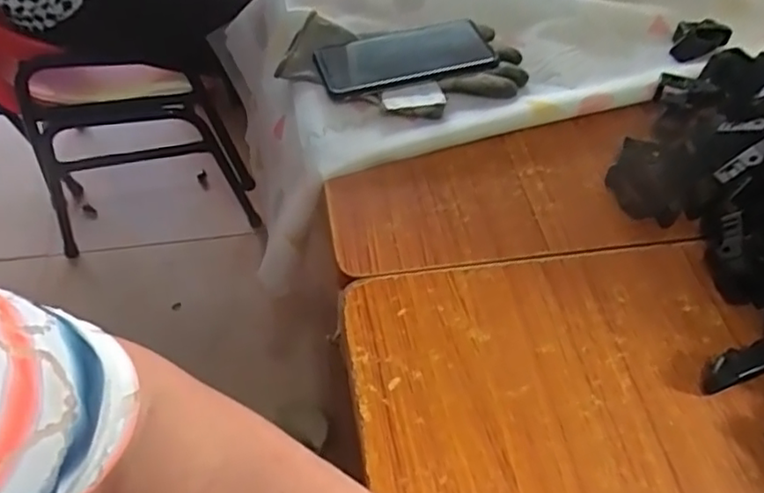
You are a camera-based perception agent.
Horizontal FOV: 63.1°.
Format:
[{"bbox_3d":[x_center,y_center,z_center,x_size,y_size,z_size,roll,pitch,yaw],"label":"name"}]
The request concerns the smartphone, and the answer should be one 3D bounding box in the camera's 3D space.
[{"bbox_3d":[0.023,-0.174,0.574,0.160,0.013,0.084,-14,55,-12],"label":"smartphone"}]

